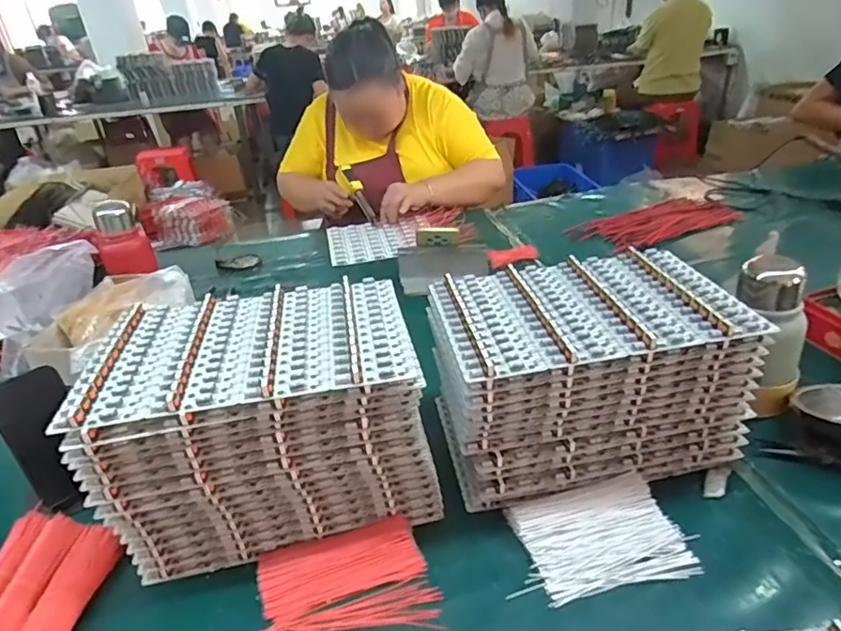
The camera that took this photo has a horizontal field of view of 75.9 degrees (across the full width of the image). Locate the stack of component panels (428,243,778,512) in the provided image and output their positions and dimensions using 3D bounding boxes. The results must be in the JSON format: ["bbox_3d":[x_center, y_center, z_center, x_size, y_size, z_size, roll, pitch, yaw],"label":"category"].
[{"bbox_3d":[0.178,0.063,0.610,0.301,0.187,0.181,-9,31,-8],"label":"stack of component panels"}]

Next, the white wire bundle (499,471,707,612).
[{"bbox_3d":[0.174,0.214,0.529,0.157,0.016,0.109,-9,31,-7],"label":"white wire bundle"}]

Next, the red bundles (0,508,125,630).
[{"bbox_3d":[-0.361,0.258,0.495,0.120,0.043,0.154,0,31,8],"label":"red bundles"}]

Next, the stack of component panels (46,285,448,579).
[{"bbox_3d":[-0.154,0.107,0.573,0.306,0.203,0.187,-9,31,-8],"label":"stack of component panels"}]

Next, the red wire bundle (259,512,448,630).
[{"bbox_3d":[-0.067,0.252,0.498,0.153,0.015,0.123,-10,31,-10],"label":"red wire bundle"}]

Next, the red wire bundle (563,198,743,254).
[{"bbox_3d":[0.534,-0.204,1.172,0.373,0.046,0.166,-16,32,-19],"label":"red wire bundle"}]

